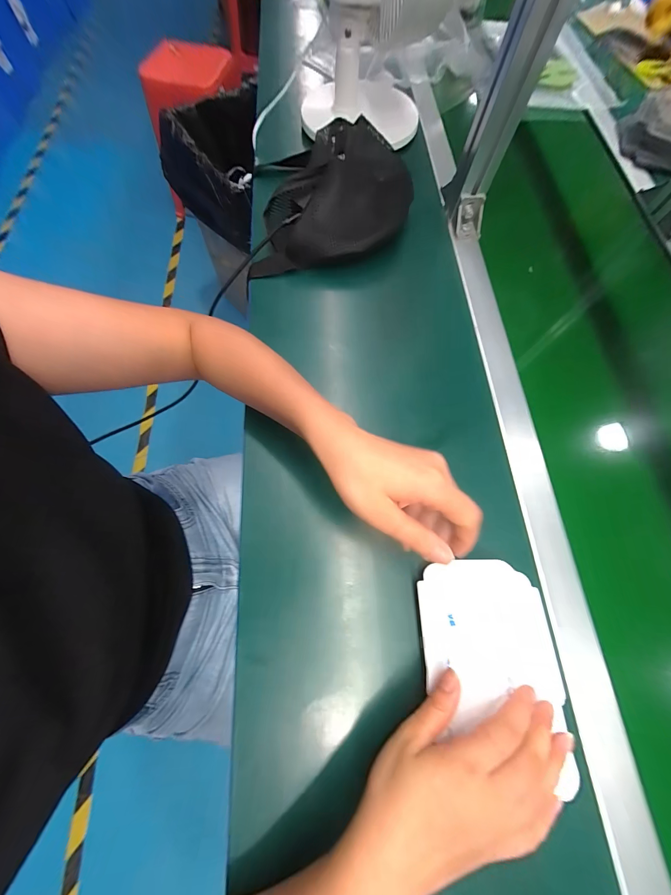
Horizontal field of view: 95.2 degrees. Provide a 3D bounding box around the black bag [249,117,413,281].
[{"bbox_3d":[-0.007,-0.372,0.446,0.221,0.076,0.260,3,70,-1],"label":"black bag"}]

